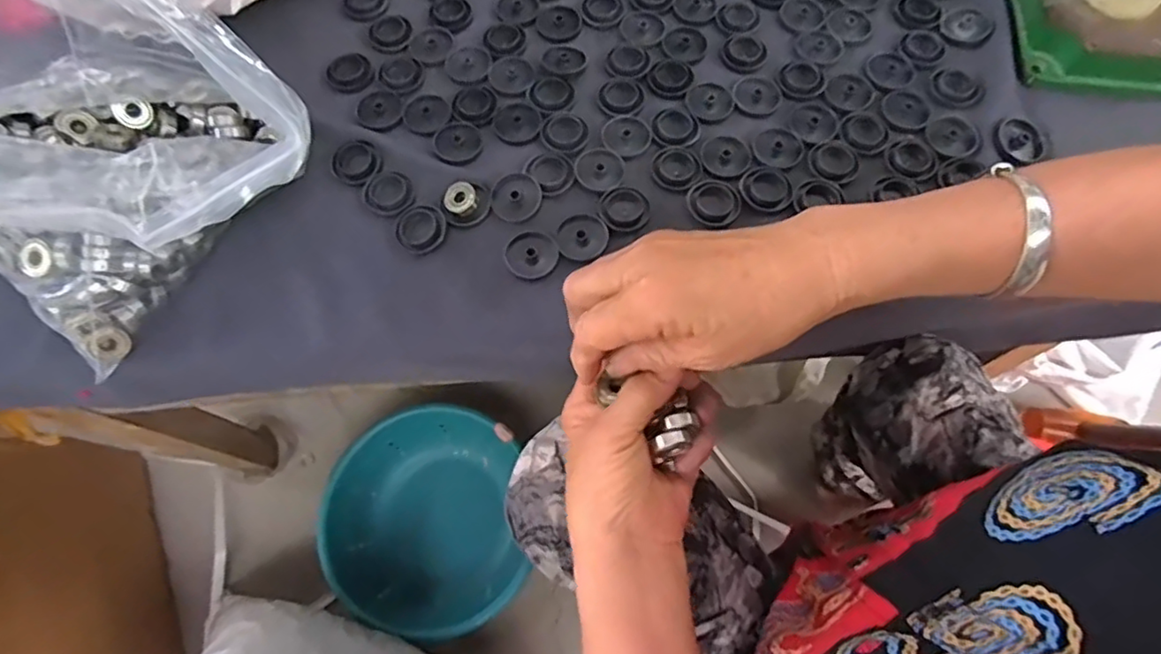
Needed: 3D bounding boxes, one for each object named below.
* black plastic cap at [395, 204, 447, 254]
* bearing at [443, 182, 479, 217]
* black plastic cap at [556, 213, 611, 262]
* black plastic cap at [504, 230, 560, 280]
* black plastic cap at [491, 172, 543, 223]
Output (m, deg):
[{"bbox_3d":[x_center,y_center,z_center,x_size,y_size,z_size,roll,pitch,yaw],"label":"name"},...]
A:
[{"bbox_3d":[-0.102,-0.063,0.390,0.030,0.005,0.032,0,69,-1],"label":"black plastic cap"},{"bbox_3d":[-0.078,-0.084,0.397,0.021,0.004,0.023,0,69,-1],"label":"bearing"},{"bbox_3d":[0.001,-0.059,0.390,0.033,0.004,0.028,-32,72,-12],"label":"black plastic cap"},{"bbox_3d":[-0.031,-0.047,0.387,0.033,0.006,0.031,0,69,-1],"label":"black plastic cap"},{"bbox_3d":[-0.042,-0.086,0.399,0.032,0.004,0.035,0,69,-1],"label":"black plastic cap"}]

